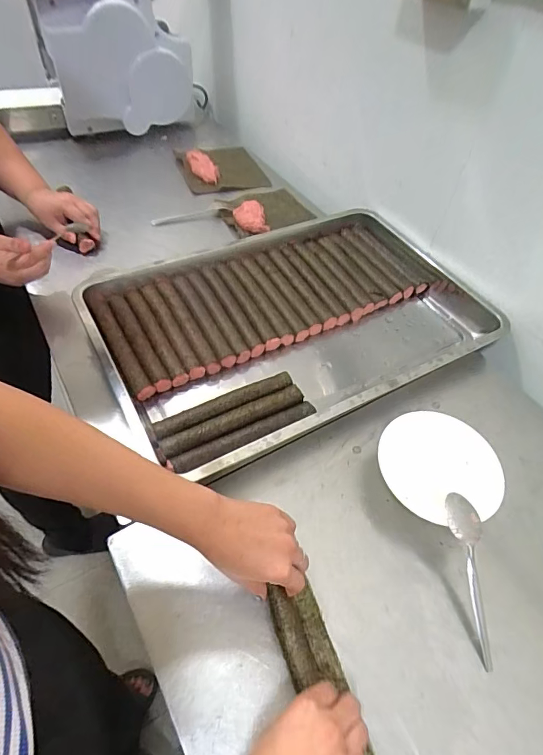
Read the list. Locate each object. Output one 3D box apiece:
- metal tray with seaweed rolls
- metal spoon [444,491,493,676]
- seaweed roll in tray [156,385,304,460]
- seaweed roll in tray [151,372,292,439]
[{"bbox_3d":[0.051,-0.101,0.690,0.614,0.052,0.388,-22,56,-21],"label":"metal tray with seaweed rolls"},{"bbox_3d":[0.211,0.208,0.450,0.033,0.022,0.166,1,68,-4],"label":"metal spoon"},{"bbox_3d":[-0.048,0.062,0.560,0.194,0.032,0.029,-21,56,-21],"label":"seaweed roll in tray"},{"bbox_3d":[-0.061,0.040,0.576,0.194,0.032,0.027,-21,56,-20],"label":"seaweed roll in tray"}]

